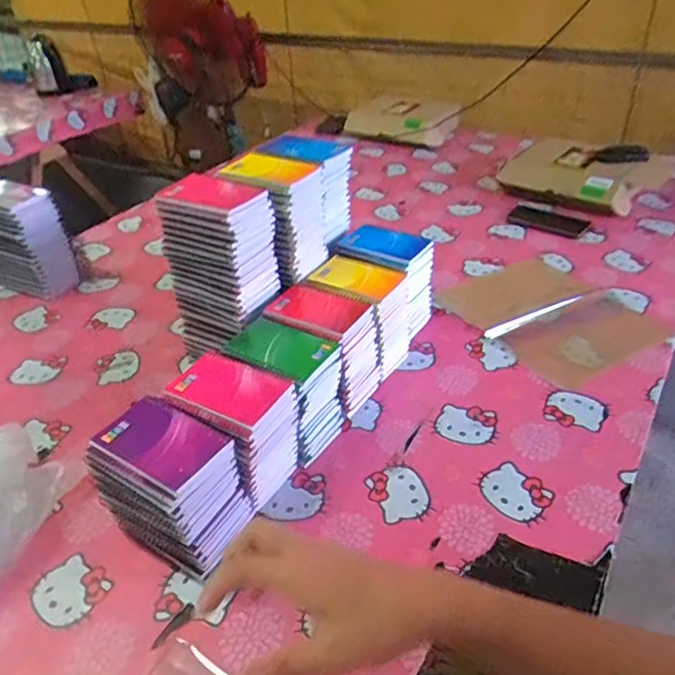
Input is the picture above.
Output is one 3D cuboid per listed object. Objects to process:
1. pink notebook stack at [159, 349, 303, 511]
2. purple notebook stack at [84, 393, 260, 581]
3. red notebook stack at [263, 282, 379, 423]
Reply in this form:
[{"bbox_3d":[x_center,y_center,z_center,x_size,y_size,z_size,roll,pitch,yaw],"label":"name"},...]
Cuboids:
[{"bbox_3d":[-0.121,0.117,0.724,0.126,0.148,0.100,15,40,24],"label":"pink notebook stack"},{"bbox_3d":[-0.177,0.166,0.656,0.128,0.149,0.101,16,40,25],"label":"purple notebook stack"},{"bbox_3d":[-0.023,0.014,0.860,0.149,0.138,0.099,18,41,27],"label":"red notebook stack"}]

